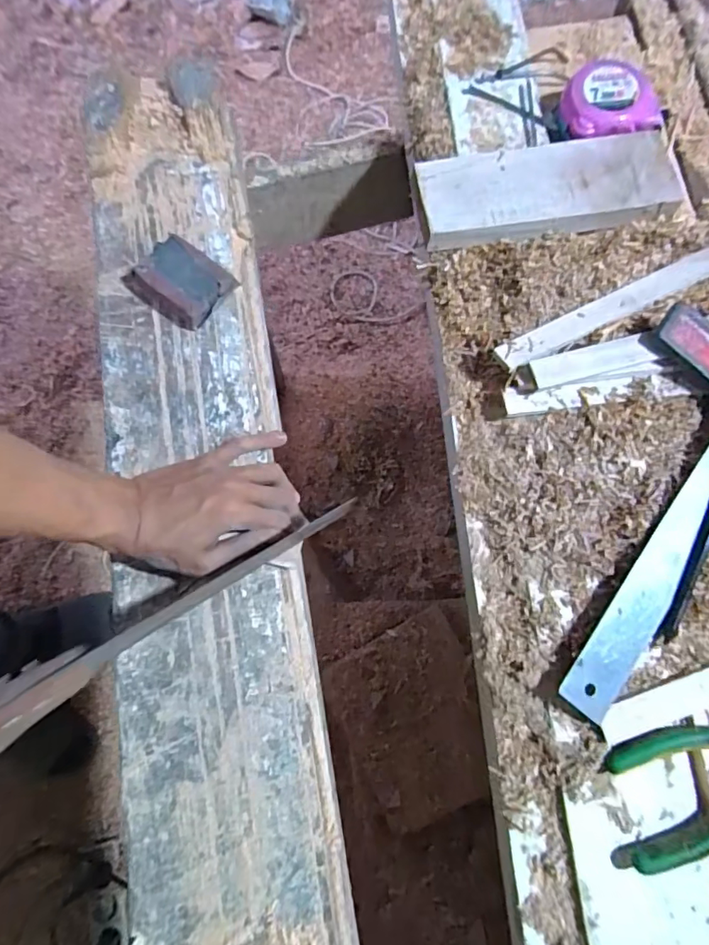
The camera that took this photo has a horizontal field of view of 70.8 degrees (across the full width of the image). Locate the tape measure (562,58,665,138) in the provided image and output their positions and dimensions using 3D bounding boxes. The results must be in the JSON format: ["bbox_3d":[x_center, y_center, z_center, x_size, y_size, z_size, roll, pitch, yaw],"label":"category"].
[{"bbox_3d":[0.237,-0.345,0.471,0.077,0.036,0.078,0,75,2],"label":"tape measure"}]

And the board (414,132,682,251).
[{"bbox_3d":[0.168,-0.250,0.444,0.221,0.028,0.079,-8,75,-1],"label":"board"}]

